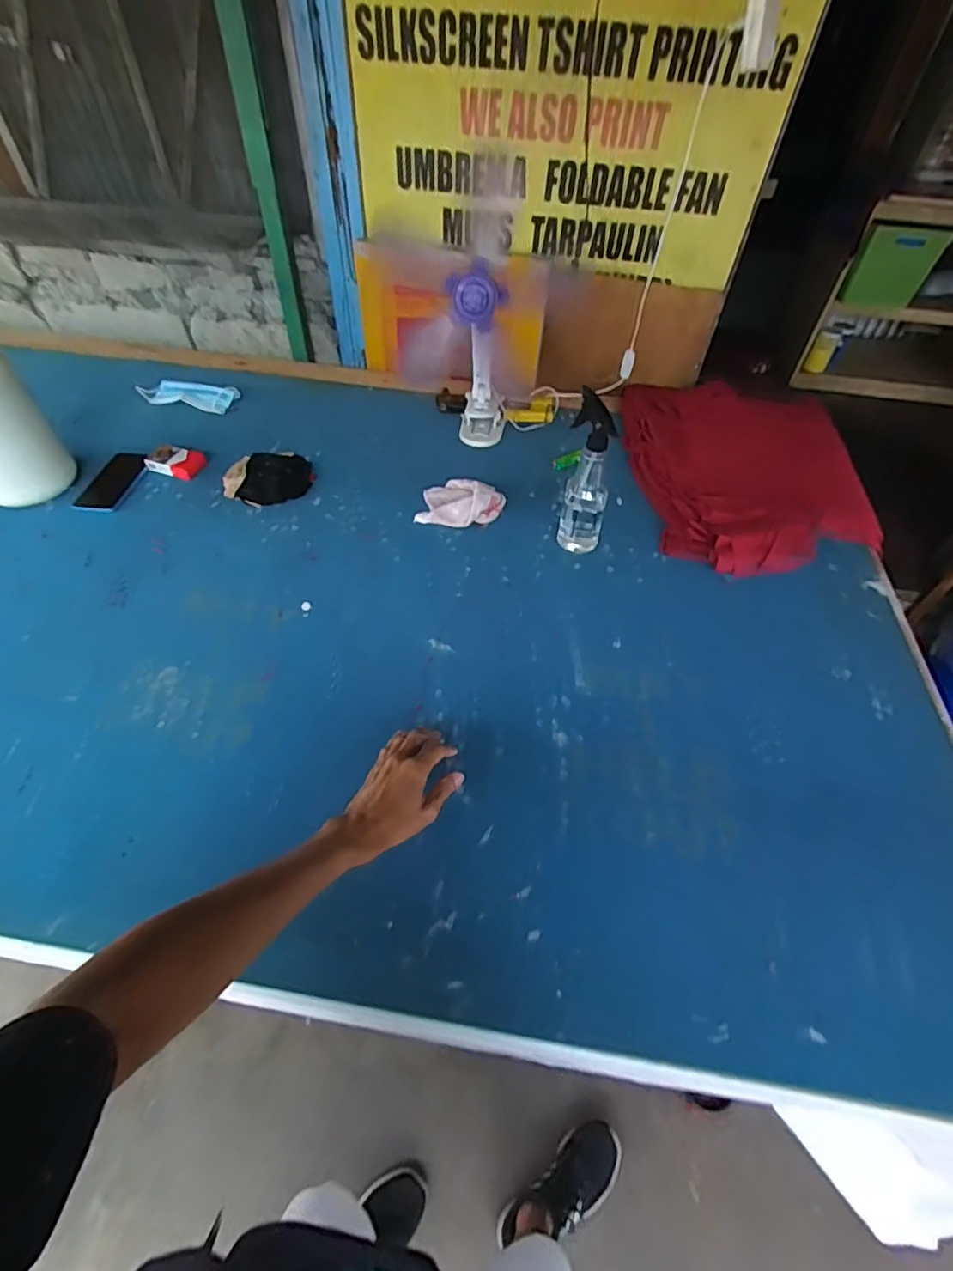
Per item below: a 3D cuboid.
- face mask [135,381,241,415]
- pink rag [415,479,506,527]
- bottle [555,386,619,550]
[{"bbox_3d":[-0.625,-0.517,1.175,0.214,0.015,0.093,5,53,1],"label":"face mask"},{"bbox_3d":[-0.029,-0.239,0.958,0.147,0.056,0.094,11,54,6],"label":"pink rag"},{"bbox_3d":[0.174,-0.242,0.849,0.076,0.230,0.057,14,54,8],"label":"bottle"}]

